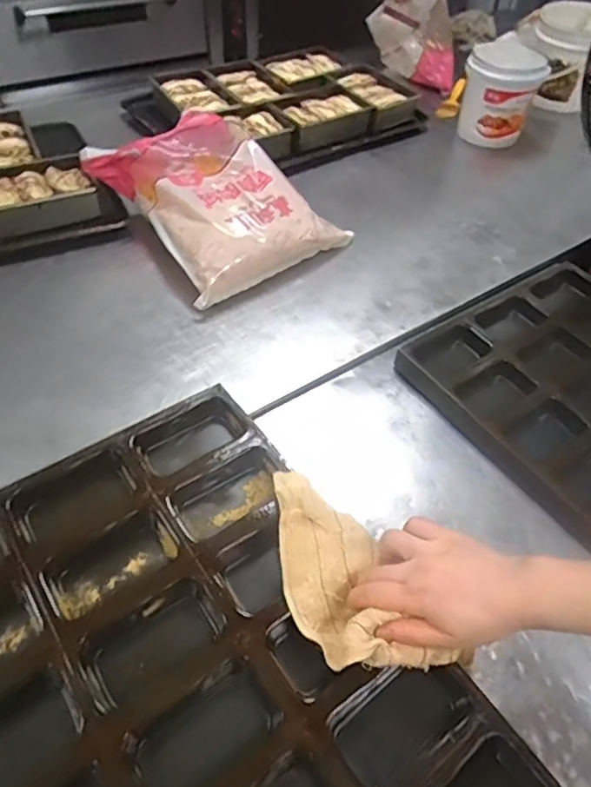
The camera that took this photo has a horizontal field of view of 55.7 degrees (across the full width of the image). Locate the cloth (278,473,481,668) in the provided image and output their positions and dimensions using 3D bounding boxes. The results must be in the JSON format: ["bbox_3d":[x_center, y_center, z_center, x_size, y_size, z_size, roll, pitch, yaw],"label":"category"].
[{"bbox_3d":[0.043,0.165,0.508,0.105,0.063,0.208,-20,60,-19],"label":"cloth"}]

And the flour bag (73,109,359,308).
[{"bbox_3d":[-0.128,-0.336,0.937,0.303,0.121,0.339,-29,58,-25],"label":"flour bag"}]

